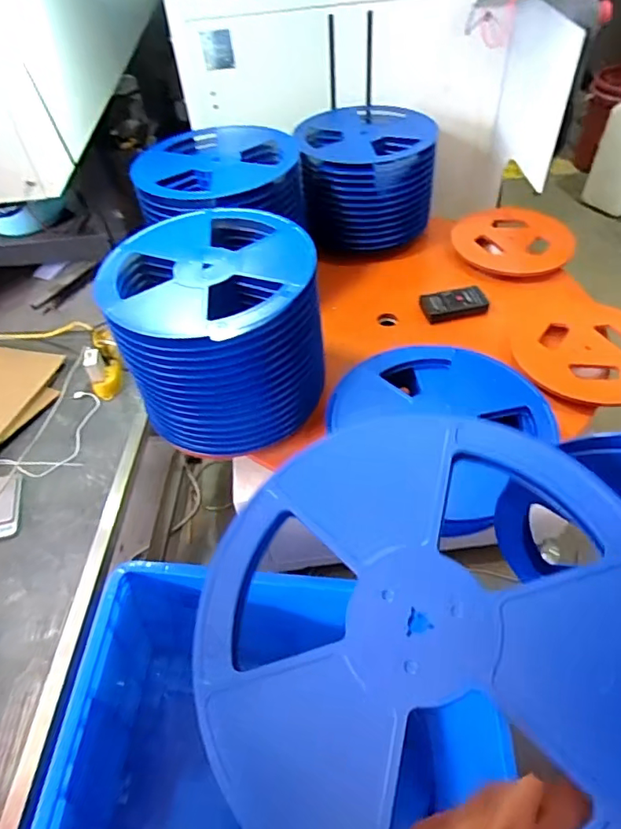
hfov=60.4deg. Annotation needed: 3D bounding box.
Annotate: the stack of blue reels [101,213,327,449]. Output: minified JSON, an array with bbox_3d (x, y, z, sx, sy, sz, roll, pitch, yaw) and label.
[{"bbox_3d":[-0.153,-0.151,0.902,0.314,0.249,0.333,-17,52,-10],"label":"stack of blue reels"}]

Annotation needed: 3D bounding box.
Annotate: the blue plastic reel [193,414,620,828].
[{"bbox_3d":[0.072,0.143,0.368,0.312,0.013,0.310,-7,60,11],"label":"blue plastic reel"}]

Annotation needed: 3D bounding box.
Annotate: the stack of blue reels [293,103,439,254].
[{"bbox_3d":[0.127,-0.578,1.291,0.304,0.212,0.276,-4,50,0],"label":"stack of blue reels"}]

